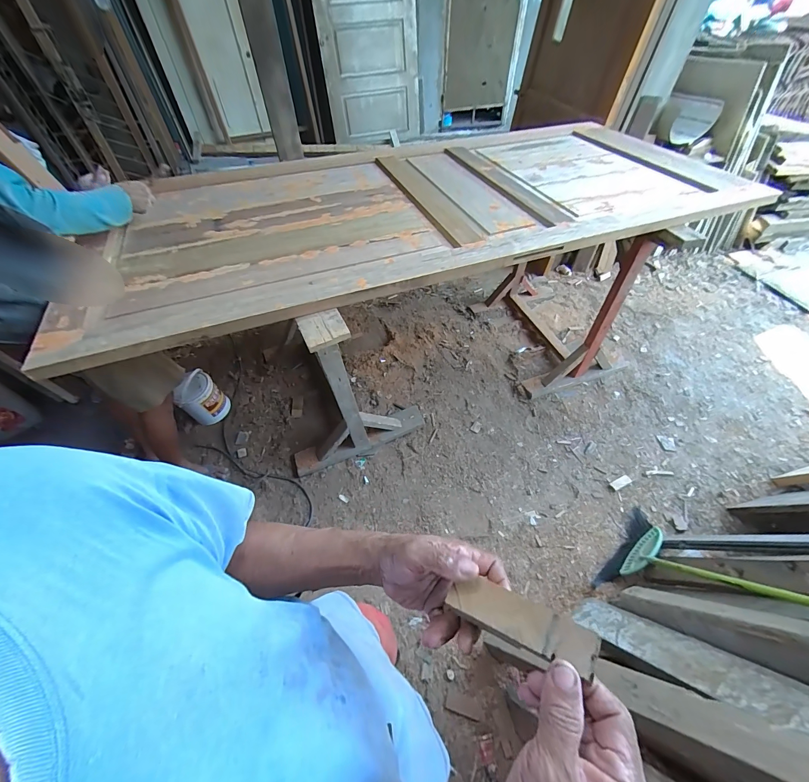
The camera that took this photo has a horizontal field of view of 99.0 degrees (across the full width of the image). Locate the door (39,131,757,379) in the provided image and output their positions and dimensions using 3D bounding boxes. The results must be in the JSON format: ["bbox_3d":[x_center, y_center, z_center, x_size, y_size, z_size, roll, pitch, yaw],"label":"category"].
[{"bbox_3d":[0.123,-0.696,1.237,2.199,0.062,0.944,-16,55,-13],"label":"door"}]

